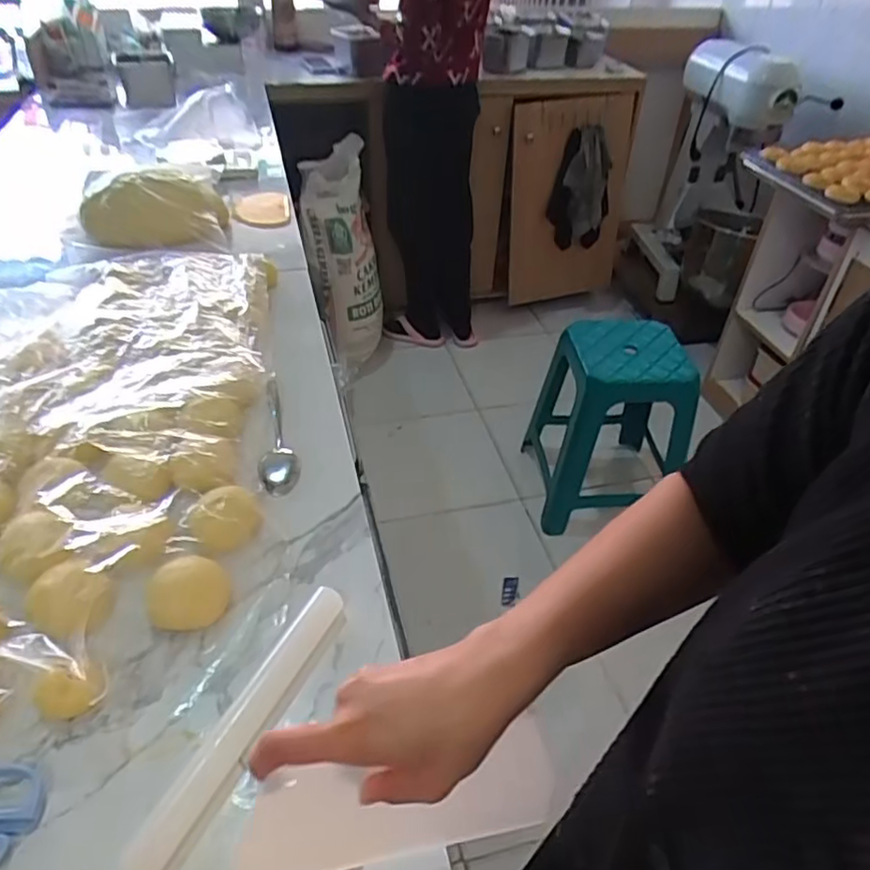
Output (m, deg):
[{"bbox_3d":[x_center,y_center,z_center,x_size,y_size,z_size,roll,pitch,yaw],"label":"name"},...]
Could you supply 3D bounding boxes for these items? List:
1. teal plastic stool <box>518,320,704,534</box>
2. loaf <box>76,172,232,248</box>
[{"bbox_3d":[0.448,-0.032,1.734,0.315,0.490,0.336,0,40,-3],"label":"teal plastic stool"},{"bbox_3d":[-0.462,-0.374,1.089,0.214,0.095,0.089,-1,41,-4],"label":"loaf"}]

